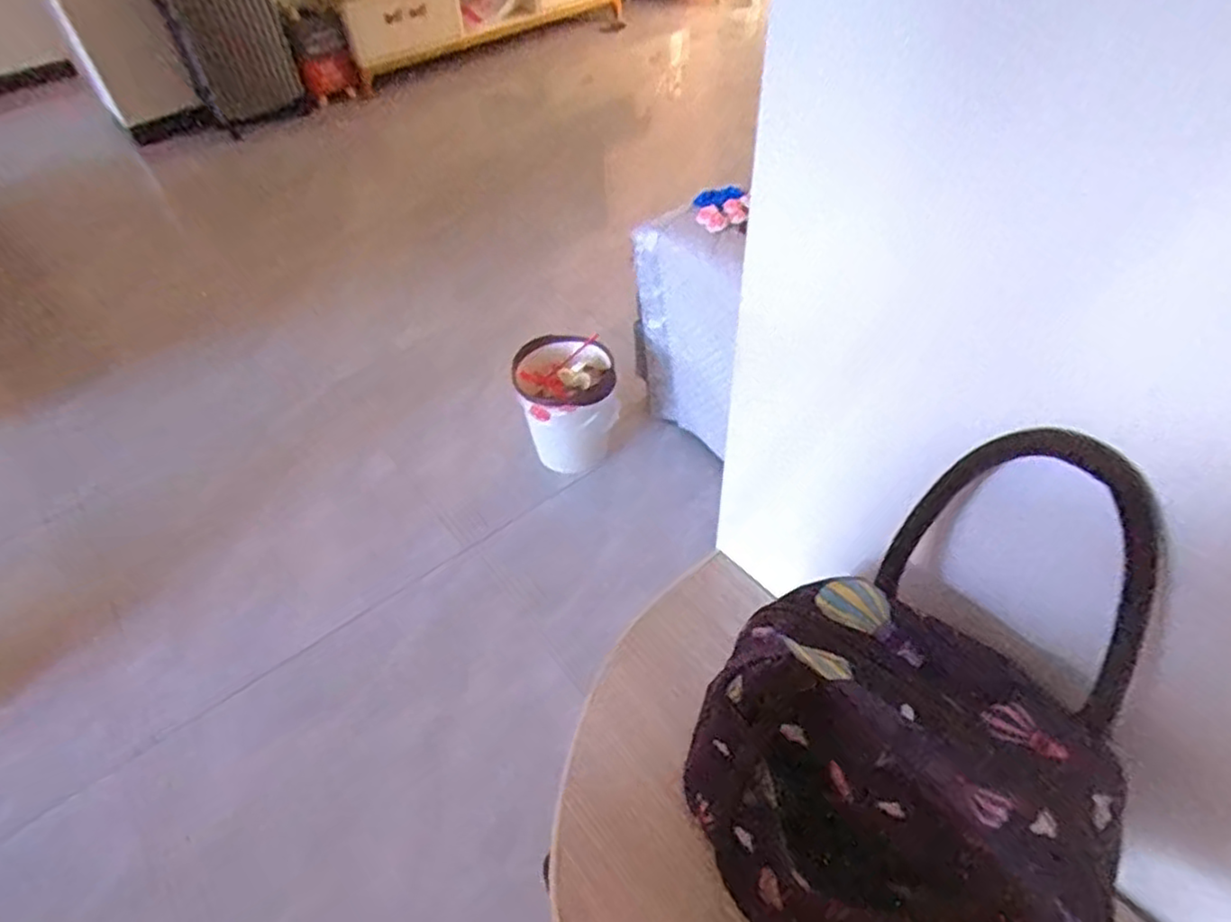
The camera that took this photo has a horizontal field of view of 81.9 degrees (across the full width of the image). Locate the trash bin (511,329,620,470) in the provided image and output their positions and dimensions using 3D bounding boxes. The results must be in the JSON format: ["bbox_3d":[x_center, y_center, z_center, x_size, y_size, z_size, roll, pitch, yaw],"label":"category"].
[{"bbox_3d":[-0.126,-0.149,1.884,0.248,0.265,0.295,-13,49,-8],"label":"trash bin"}]

